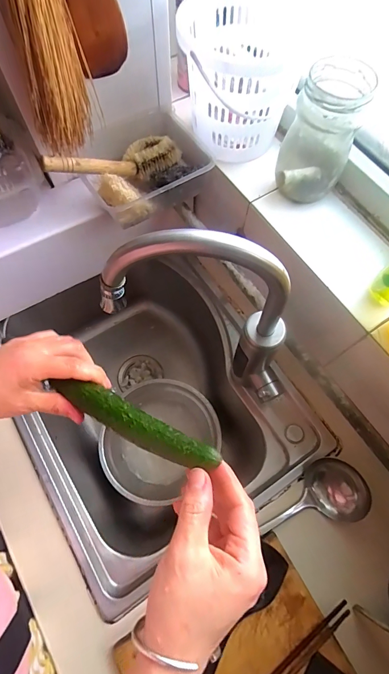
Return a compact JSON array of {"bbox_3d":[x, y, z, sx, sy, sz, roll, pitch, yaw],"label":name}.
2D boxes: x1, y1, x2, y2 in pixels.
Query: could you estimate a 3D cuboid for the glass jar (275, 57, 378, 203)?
[{"bbox_3d":[0.163,-0.259,0.447,0.080,0.152,0.080,1,68,-2],"label":"glass jar"}]

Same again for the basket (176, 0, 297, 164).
[{"bbox_3d":[0.057,-0.371,0.487,0.155,0.142,0.168,-2,68,-3],"label":"basket"}]

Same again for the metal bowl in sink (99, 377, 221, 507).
[{"bbox_3d":[-0.080,0.219,0.742,0.222,0.076,0.252,42,73,14],"label":"metal bowl in sink"}]

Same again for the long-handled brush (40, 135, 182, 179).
[{"bbox_3d":[-0.120,-0.274,0.511,0.221,0.039,0.078,-22,70,-28],"label":"long-handled brush"}]

